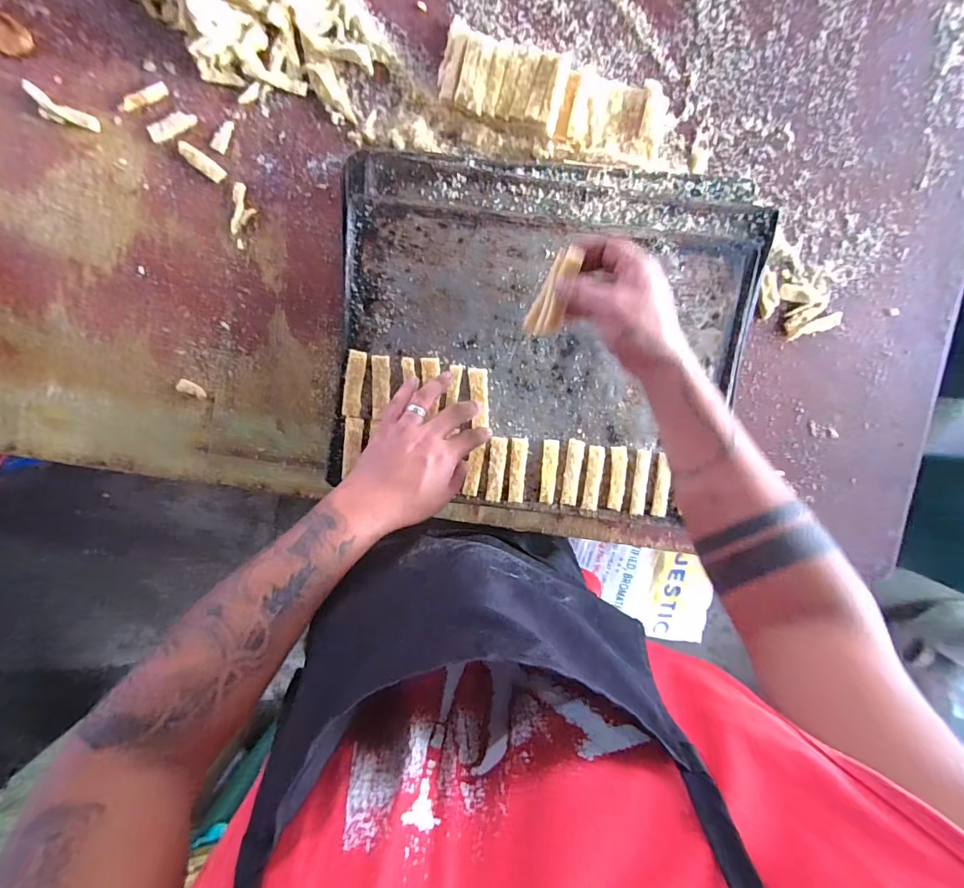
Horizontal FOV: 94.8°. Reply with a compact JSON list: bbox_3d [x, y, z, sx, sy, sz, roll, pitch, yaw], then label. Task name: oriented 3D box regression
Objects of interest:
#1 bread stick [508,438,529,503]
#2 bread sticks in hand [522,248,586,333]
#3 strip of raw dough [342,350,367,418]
[{"bbox_3d":[0.042,0.031,0.516,0.020,0.007,0.073,6,96,-1],"label":"bread stick"},{"bbox_3d":[0.071,-0.146,0.435,0.032,0.024,0.092,19,127,-2],"label":"bread sticks in hand"},{"bbox_3d":[-0.144,-0.067,0.500,0.020,0.006,0.073,8,96,-1],"label":"strip of raw dough"}]

